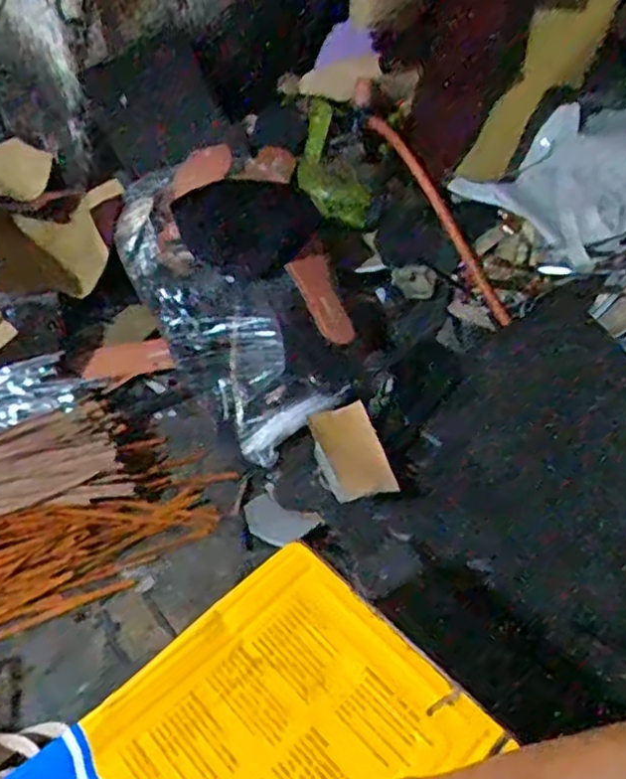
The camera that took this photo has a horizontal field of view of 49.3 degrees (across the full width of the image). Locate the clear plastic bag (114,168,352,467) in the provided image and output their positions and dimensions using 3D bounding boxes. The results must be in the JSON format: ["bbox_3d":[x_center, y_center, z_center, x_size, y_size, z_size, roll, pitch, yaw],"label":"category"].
[{"bbox_3d":[-0.160,-0.130,1.046,0.175,0.144,0.515,-28,70,-34],"label":"clear plastic bag"}]

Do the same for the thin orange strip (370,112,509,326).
[{"bbox_3d":[0.224,-0.308,1.194,0.042,0.035,0.444,-22,77,-30],"label":"thin orange strip"}]

